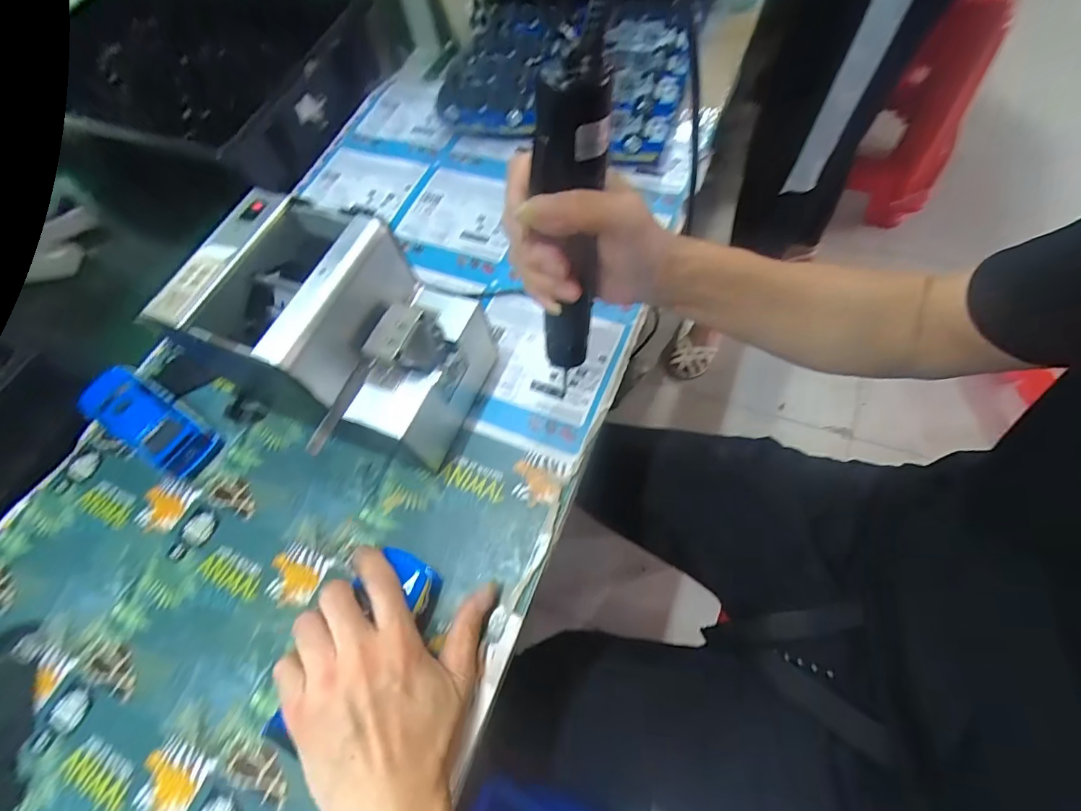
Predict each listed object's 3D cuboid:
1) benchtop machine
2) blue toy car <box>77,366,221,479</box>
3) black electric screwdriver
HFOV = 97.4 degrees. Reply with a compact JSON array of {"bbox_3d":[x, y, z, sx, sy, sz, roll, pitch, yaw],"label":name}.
[{"bbox_3d":[-0.149,-0.047,0.365,0.178,0.144,0.144,23,69,17],"label":"benchtop machine"},{"bbox_3d":[-0.338,0.009,0.408,0.125,0.041,0.053,28,70,19],"label":"blue toy car"},{"bbox_3d":[0.016,-0.102,0.296,0.040,0.197,0.038,6,52,5],"label":"black electric screwdriver"}]

